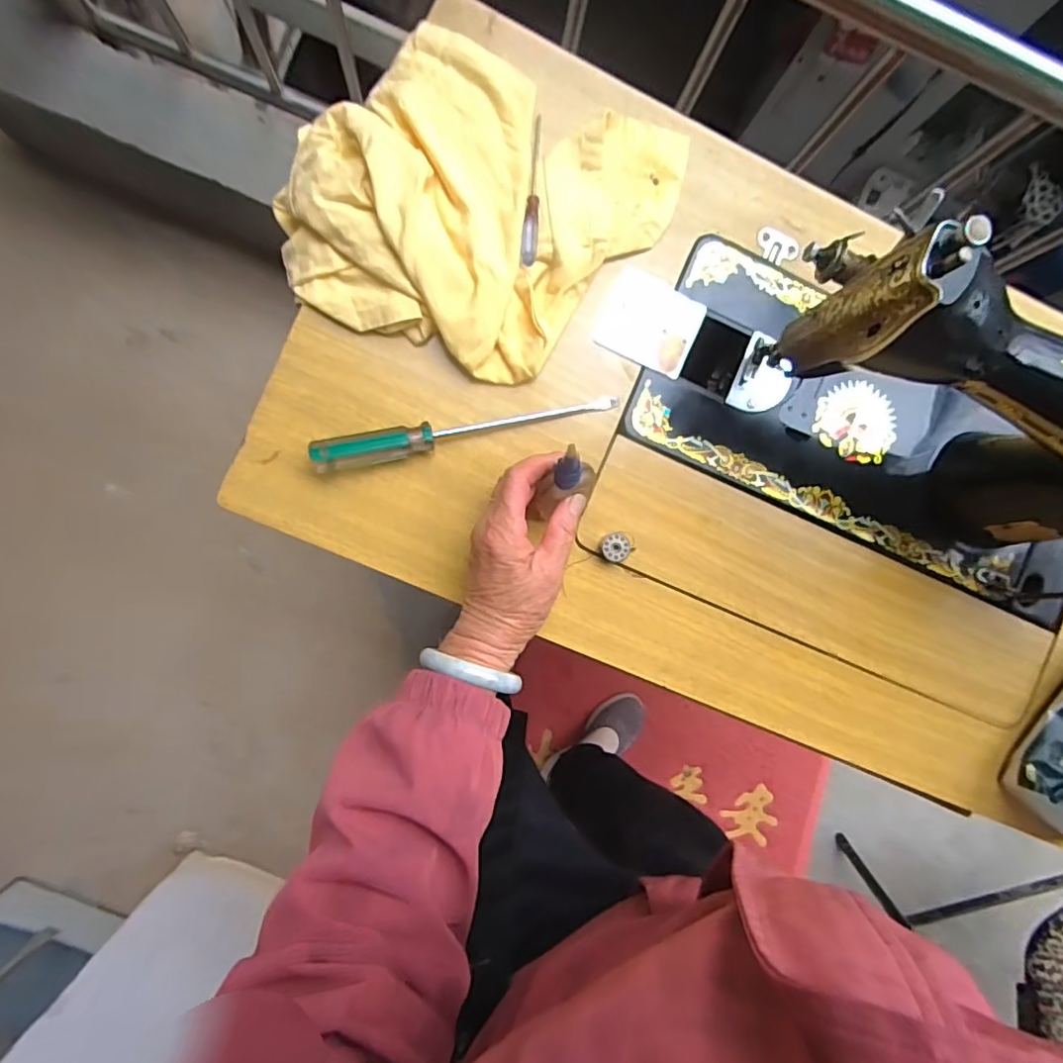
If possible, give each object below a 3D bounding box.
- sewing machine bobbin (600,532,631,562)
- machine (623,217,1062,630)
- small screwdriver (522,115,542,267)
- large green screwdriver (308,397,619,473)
[{"bbox_3d":[0.066,0.013,0.456,0.022,0.018,0.021,0,90,-6],"label":"sewing machine bobbin"},{"bbox_3d":[0.302,-0.071,0.405,0.422,0.231,0.167,25,88,-6],"label":"machine"},{"bbox_3d":[0.002,-0.260,0.432,0.011,0.015,0.122,5,90,-6],"label":"small screwdriver"},{"bbox_3d":[-0.046,-0.078,0.435,0.233,0.027,0.024,-12,91,-6],"label":"large green screwdriver"}]

